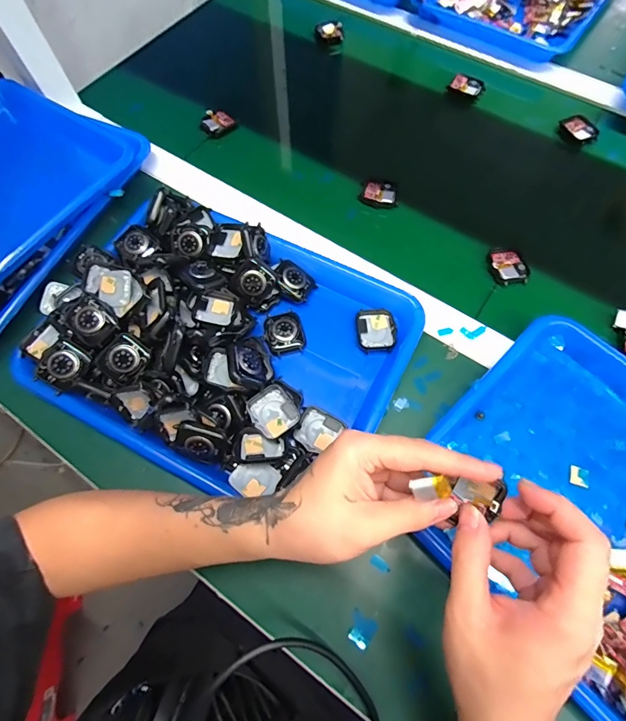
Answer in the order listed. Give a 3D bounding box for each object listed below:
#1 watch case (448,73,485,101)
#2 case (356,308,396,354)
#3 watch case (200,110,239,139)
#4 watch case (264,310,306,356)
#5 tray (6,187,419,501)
[{"bbox_3d":[0.217,-0.385,0.558,0.046,0.008,0.030,35,75,10],"label":"watch case"},{"bbox_3d":[0.064,-0.030,0.405,0.037,0.009,0.045,-5,72,-2],"label":"case"},{"bbox_3d":[-0.130,-0.324,0.542,0.047,0.013,0.034,-40,107,-26],"label":"watch case"},{"bbox_3d":[-0.028,-0.029,0.397,0.038,0.010,0.044,-12,73,-4],"label":"watch case"},{"bbox_3d":[-0.085,-0.021,0.372,0.322,0.054,0.241,27,74,8],"label":"tray"}]

